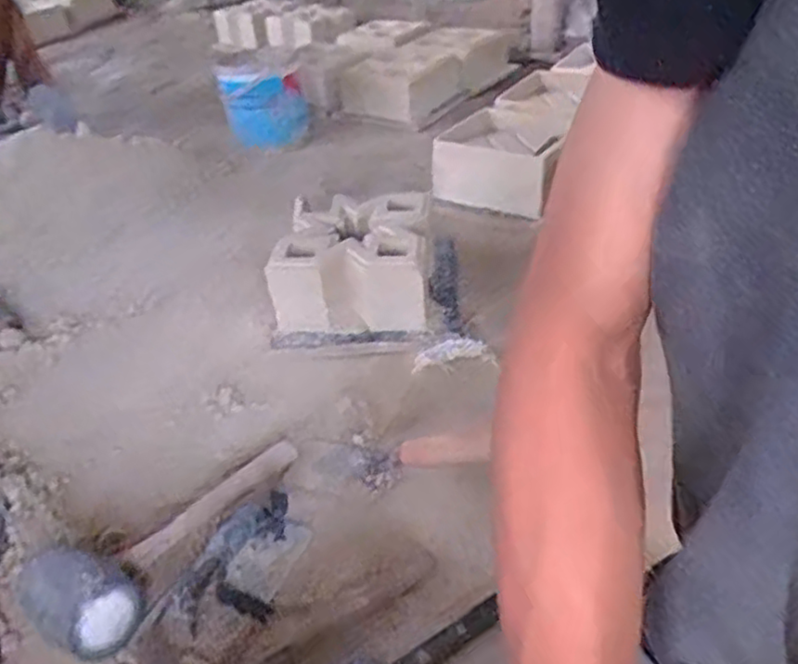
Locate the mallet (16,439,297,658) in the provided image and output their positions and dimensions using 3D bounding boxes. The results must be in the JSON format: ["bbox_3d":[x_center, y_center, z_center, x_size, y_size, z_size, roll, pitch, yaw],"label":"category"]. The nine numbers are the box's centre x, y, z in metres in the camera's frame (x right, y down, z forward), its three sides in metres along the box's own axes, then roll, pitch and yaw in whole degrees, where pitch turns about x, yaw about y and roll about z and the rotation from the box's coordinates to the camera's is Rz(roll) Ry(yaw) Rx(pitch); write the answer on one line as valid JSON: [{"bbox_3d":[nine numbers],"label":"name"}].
[{"bbox_3d":[-0.202,0.187,0.672,0.089,0.066,0.307,15,23,25],"label":"mallet"}]

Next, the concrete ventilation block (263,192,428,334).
[{"bbox_3d":[-0.056,-0.093,0.986,0.197,0.118,0.216,2,35,7],"label":"concrete ventilation block"}]

